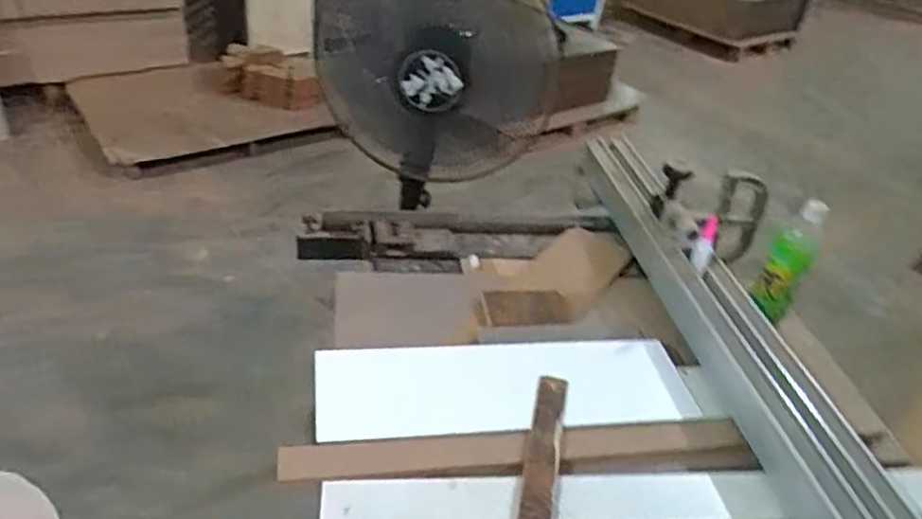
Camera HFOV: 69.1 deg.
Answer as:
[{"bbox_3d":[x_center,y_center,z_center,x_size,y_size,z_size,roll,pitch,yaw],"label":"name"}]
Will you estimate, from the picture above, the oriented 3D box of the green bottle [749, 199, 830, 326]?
[{"bbox_3d":[0.520,0.000,1.064,0.063,0.199,0.077,26,11,25],"label":"green bottle"}]

